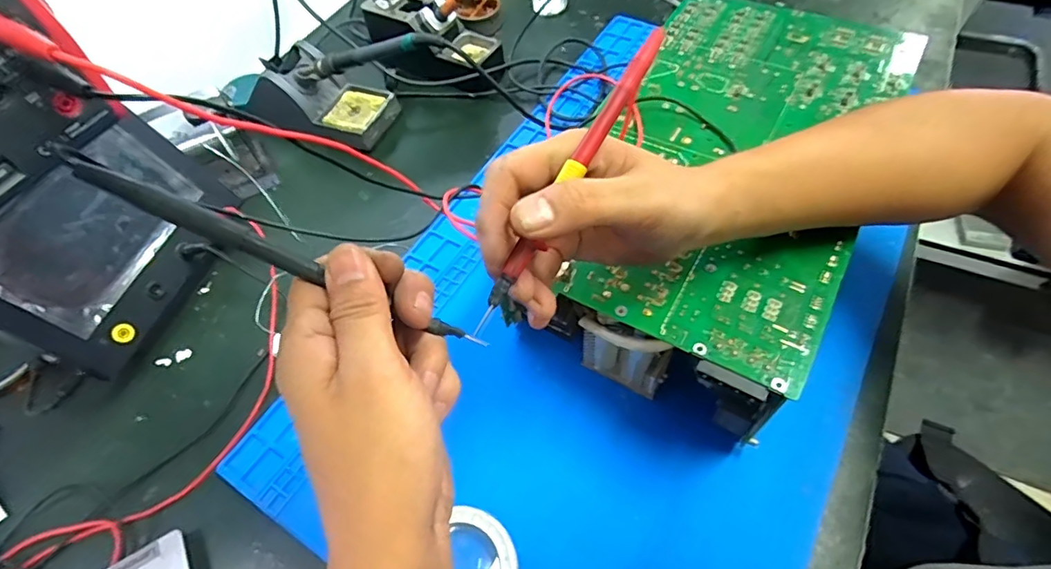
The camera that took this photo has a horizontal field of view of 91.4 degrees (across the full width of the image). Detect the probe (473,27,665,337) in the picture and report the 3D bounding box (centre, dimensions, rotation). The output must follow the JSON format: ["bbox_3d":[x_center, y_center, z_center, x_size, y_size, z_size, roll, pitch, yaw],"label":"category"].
[{"bbox_3d":[0.022,-0.050,0.235,0.007,0.006,0.165,30,84,18],"label":"probe"}]

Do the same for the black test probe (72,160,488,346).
[{"bbox_3d":[-0.094,-0.008,0.214,0.165,0.006,0.009,26,58,-16],"label":"black test probe"}]

